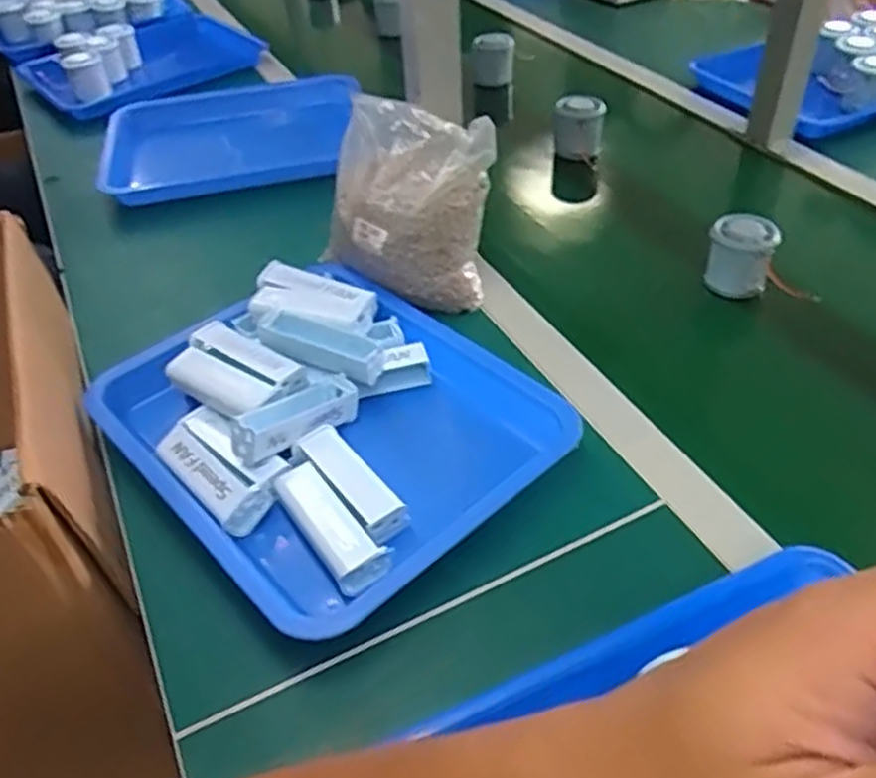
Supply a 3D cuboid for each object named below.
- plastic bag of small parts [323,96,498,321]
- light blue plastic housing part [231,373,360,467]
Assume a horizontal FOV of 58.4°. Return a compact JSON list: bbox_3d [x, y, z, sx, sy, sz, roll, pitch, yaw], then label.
[{"bbox_3d":[-0.028,-0.170,0.719,0.153,0.139,0.134,-5,42,-1],"label":"plastic bag of small parts"},{"bbox_3d":[-0.107,0.021,0.589,0.035,0.031,0.104,27,36,30],"label":"light blue plastic housing part"}]

